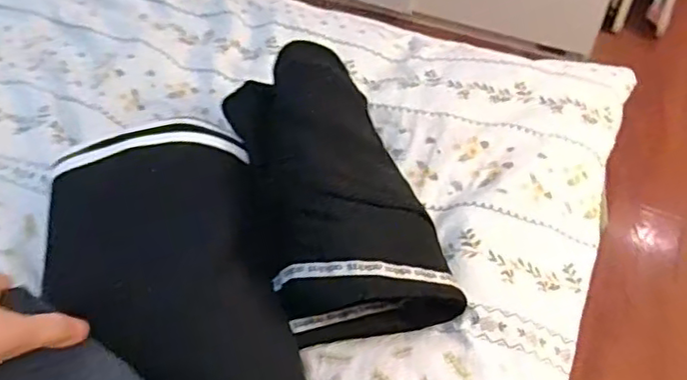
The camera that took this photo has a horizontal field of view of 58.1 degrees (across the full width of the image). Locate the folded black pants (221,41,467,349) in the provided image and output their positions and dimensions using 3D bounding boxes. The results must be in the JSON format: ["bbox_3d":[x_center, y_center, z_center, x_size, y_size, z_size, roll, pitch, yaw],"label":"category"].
[{"bbox_3d":[-0.008,-0.007,0.503,0.134,0.082,0.249,-14,54,-10],"label":"folded black pants"}]

